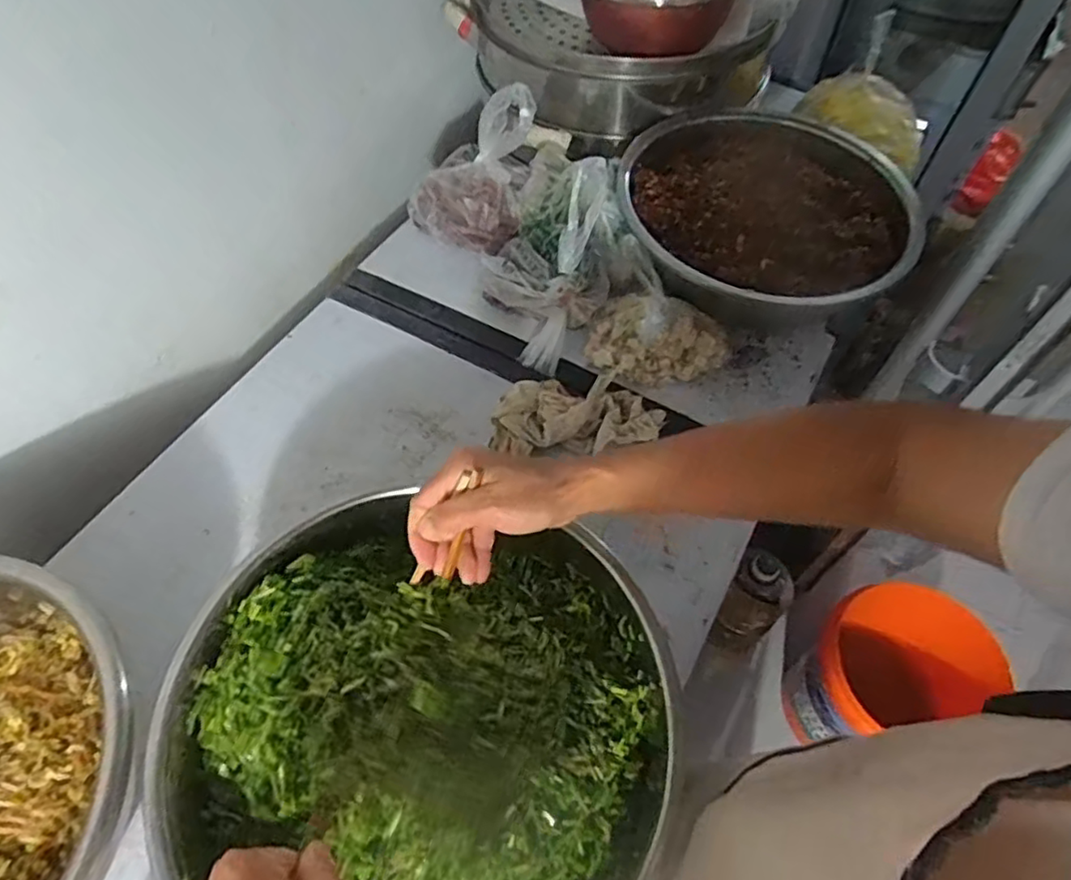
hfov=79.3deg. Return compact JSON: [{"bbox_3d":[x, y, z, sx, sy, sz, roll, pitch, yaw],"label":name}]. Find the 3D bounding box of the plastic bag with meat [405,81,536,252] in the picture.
[{"bbox_3d":[-0.088,-0.361,0.857,0.156,0.185,0.119,36,64,21],"label":"plastic bag with meat"}]

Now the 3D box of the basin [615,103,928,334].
[{"bbox_3d":[0.306,-0.297,0.875,0.378,0.098,0.413,0,57,0],"label":"basin"}]

